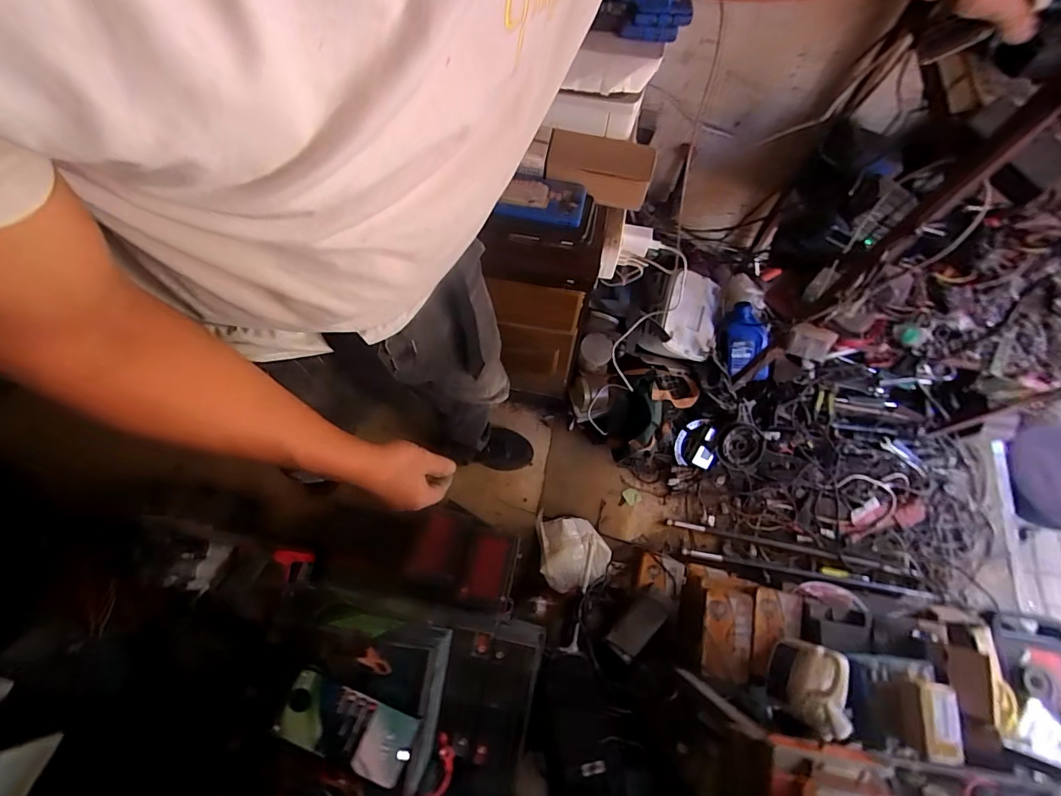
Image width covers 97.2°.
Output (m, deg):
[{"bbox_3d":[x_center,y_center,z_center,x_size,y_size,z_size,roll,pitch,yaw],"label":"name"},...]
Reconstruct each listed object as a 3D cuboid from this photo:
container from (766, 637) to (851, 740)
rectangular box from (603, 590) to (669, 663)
[{"bbox_3d":[0.517,0.532,0.884,0.062,0.202,0.133,19,72,7],"label":"container"},{"bbox_3d":[0.229,0.489,1.015,0.153,0.032,0.072,-37,74,-26],"label":"rectangular box"}]

